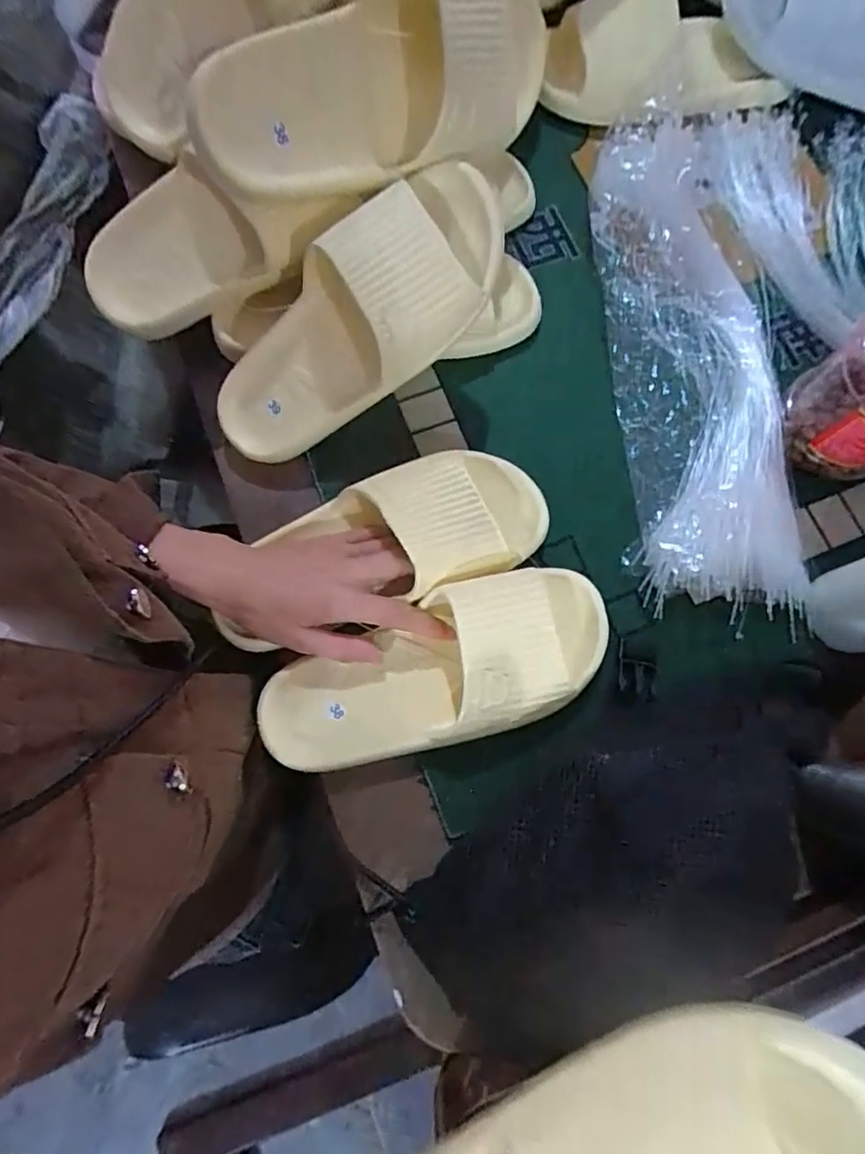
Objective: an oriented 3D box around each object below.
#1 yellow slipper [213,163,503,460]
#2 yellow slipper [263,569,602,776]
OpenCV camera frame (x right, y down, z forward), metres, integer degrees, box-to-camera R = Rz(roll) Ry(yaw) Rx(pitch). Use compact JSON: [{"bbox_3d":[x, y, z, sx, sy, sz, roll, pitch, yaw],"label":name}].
[{"bbox_3d":[-0.058,-0.175,0.411,0.251,0.075,0.101,-33,89,16],"label":"yellow slipper"},{"bbox_3d":[0.004,0.066,0.403,0.245,0.061,0.091,-21,71,3],"label":"yellow slipper"}]

